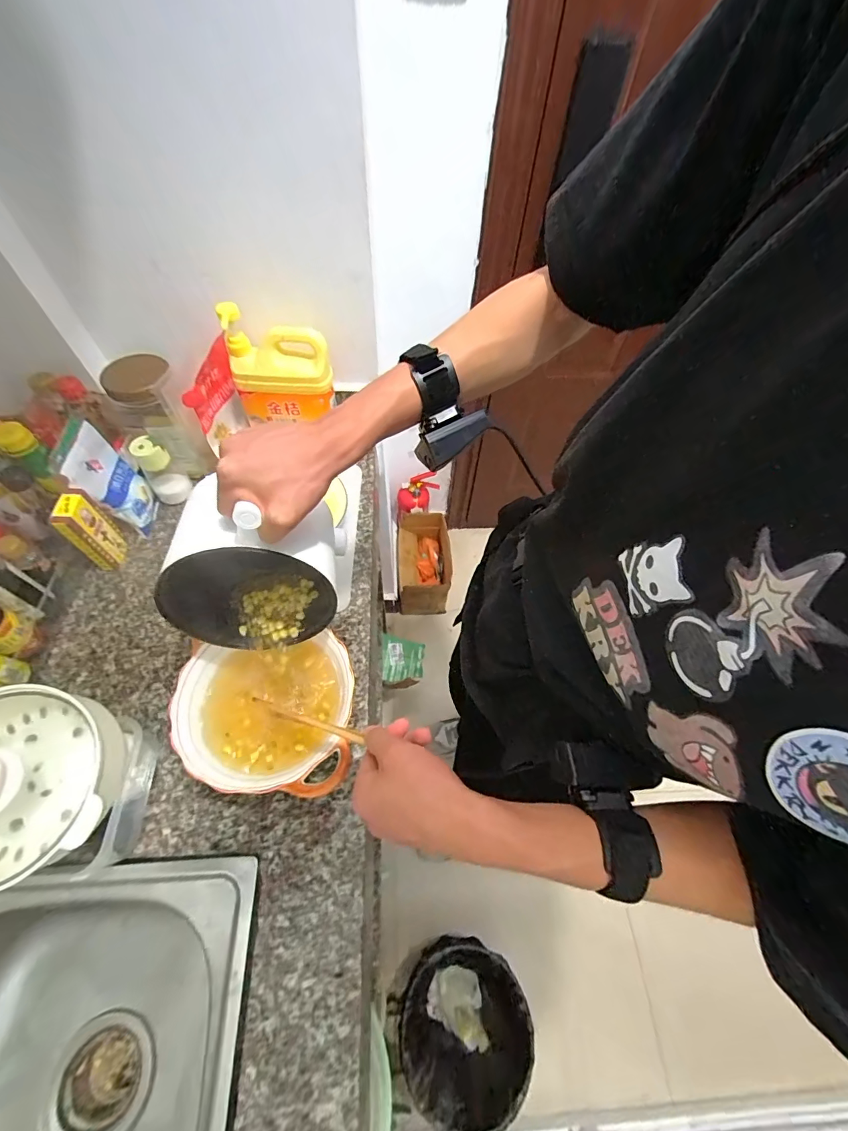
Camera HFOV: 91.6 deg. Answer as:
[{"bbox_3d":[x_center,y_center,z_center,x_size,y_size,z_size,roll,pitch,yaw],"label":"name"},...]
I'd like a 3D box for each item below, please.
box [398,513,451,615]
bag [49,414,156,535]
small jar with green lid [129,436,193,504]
[{"bbox_3d":[0.001,0.000,1.447,0.178,0.216,0.286,-1,58,-3],"label":"box"},{"bbox_3d":[-0.467,-0.130,0.621,0.027,0.164,0.112,-17,45,14],"label":"bag"},{"bbox_3d":[-0.424,-0.158,0.662,0.054,0.103,0.062,-30,64,-20],"label":"small jar with green lid"}]

